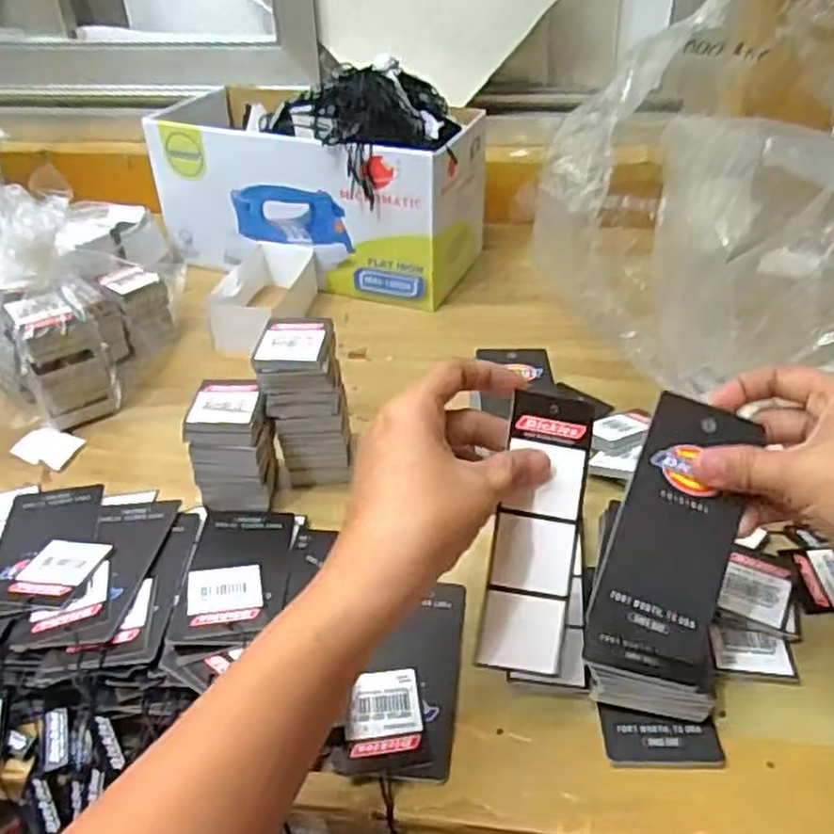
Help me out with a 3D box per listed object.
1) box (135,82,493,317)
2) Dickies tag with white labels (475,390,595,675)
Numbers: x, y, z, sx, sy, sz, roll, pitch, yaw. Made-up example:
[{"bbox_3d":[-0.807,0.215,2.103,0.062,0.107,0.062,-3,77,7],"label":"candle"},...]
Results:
[{"bbox_3d":[-0.086,-0.202,0.681,0.271,0.128,0.130,14,40,20],"label":"box"},{"bbox_3d":[0.053,0.049,0.329,0.036,0.004,0.118,10,81,-3],"label":"Dickies tag with white labels"}]

